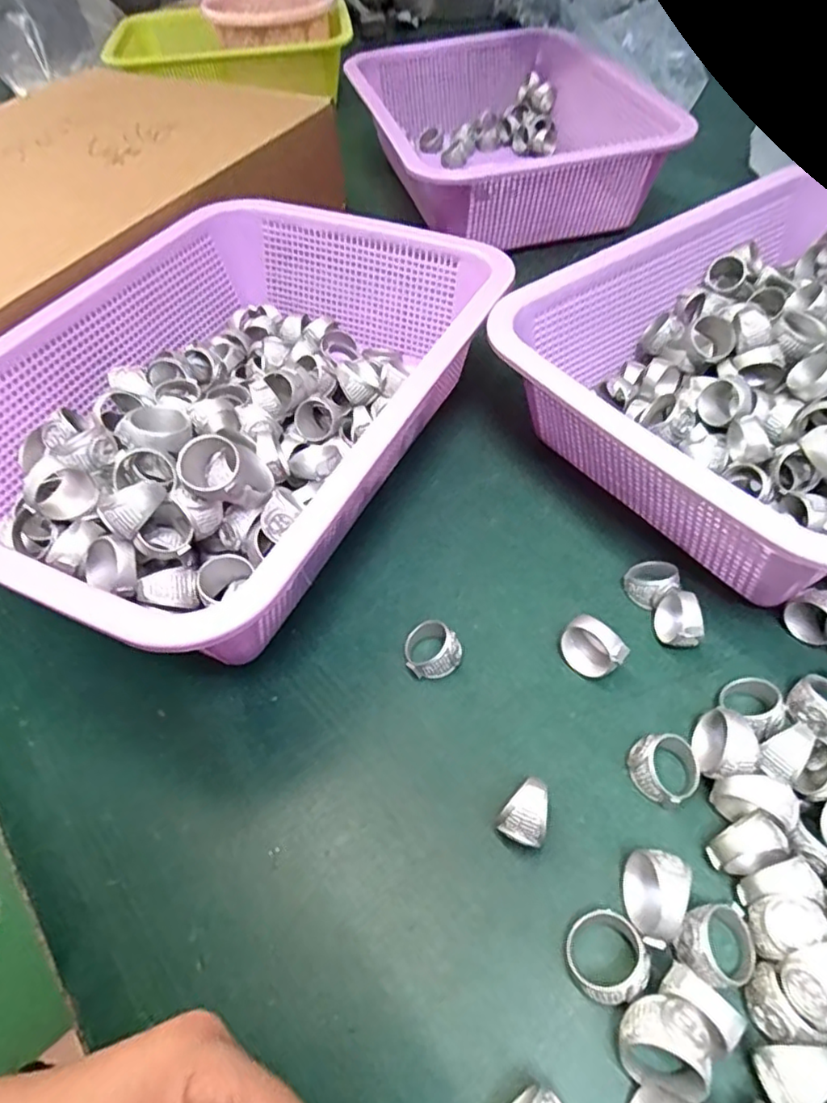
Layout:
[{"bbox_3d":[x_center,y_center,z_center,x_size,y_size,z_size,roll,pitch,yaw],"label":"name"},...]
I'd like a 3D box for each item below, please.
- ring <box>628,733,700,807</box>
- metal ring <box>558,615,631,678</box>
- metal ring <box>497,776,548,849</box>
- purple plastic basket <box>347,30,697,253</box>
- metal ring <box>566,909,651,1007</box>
[{"bbox_3d":[0.101,0.086,0.256,0.027,0.018,0.026,-2,52,2],"label":"ring"},{"bbox_3d":[0.079,0.045,0.286,0.017,0.024,0.027,-34,57,-21],"label":"metal ring"},{"bbox_3d":[0.042,0.100,0.244,0.016,0.023,0.021,13,54,14],"label":"metal ring"},{"bbox_3d":[0.072,-0.378,0.579,0.220,0.078,0.292,-14,52,-7],"label":"purple plastic basket"},{"bbox_3d":[0.065,0.137,0.216,0.026,0.016,0.026,-2,52,2],"label":"metal ring"}]

